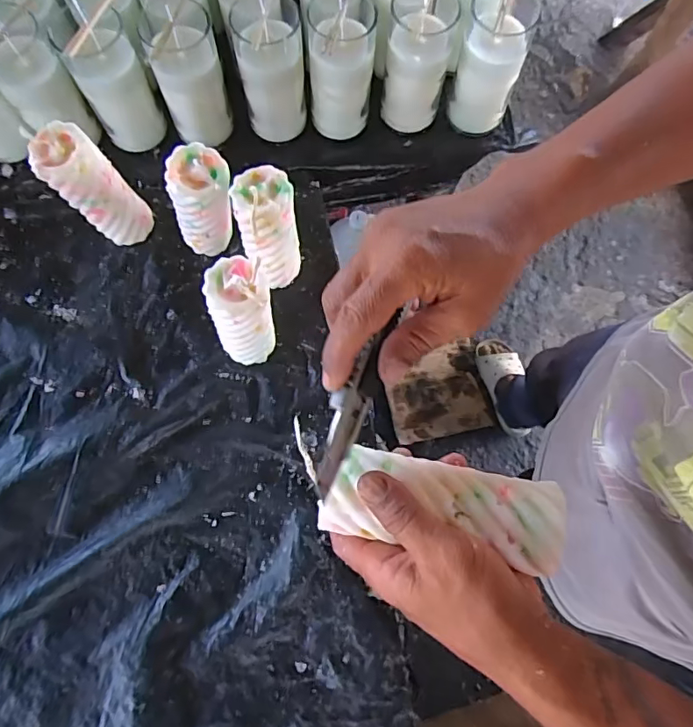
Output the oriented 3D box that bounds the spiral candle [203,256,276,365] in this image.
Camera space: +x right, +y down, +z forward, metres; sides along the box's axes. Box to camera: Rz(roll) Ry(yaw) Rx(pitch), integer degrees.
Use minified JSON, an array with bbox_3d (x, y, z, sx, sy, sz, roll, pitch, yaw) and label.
[{"bbox_3d":[-0.095,-0.041,0.468,0.057,0.139,0.052,0,76,-2],"label":"spiral candle"}]

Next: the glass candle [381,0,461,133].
[{"bbox_3d":[0.074,-0.326,0.552,0.066,0.126,0.076,4,76,-1],"label":"glass candle"}]

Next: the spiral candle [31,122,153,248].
[{"bbox_3d":[-0.243,-0.168,0.497,0.063,0.139,0.050,-33,79,-9],"label":"spiral candle"}]

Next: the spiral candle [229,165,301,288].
[{"bbox_3d":[-0.074,-0.128,0.494,0.054,0.134,0.062,-12,77,-5],"label":"spiral candle"}]

